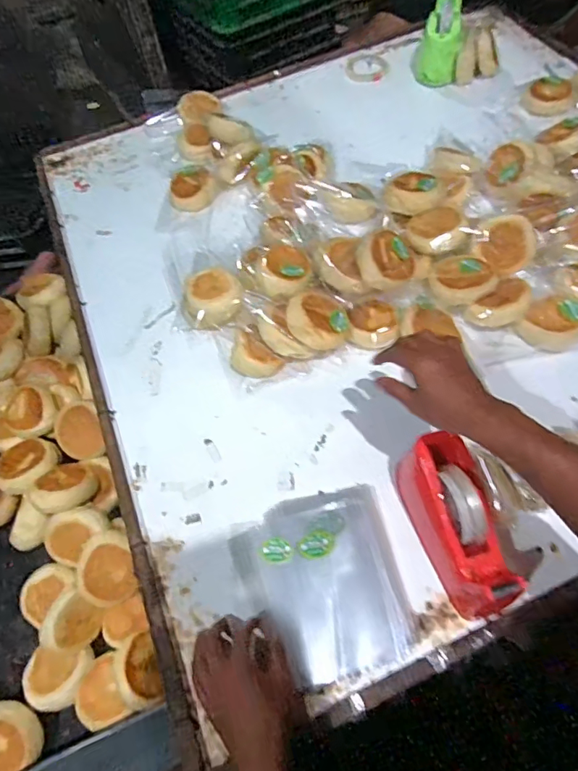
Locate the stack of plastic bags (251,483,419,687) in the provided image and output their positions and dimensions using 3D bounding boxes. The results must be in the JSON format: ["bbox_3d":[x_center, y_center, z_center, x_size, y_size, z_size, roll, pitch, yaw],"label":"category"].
[{"bbox_3d":[0.051,0.231,0.578,0.163,0.009,0.201,-12,60,-3],"label":"stack of plastic bags"}]

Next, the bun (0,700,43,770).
[{"bbox_3d":[-0.368,0.462,0.627,0.084,0.035,0.083,6,58,-18],"label":"bun"}]

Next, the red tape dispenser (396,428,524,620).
[{"bbox_3d":[0.197,0.161,0.554,0.075,0.099,0.197,-16,60,-5],"label":"red tape dispenser"}]

